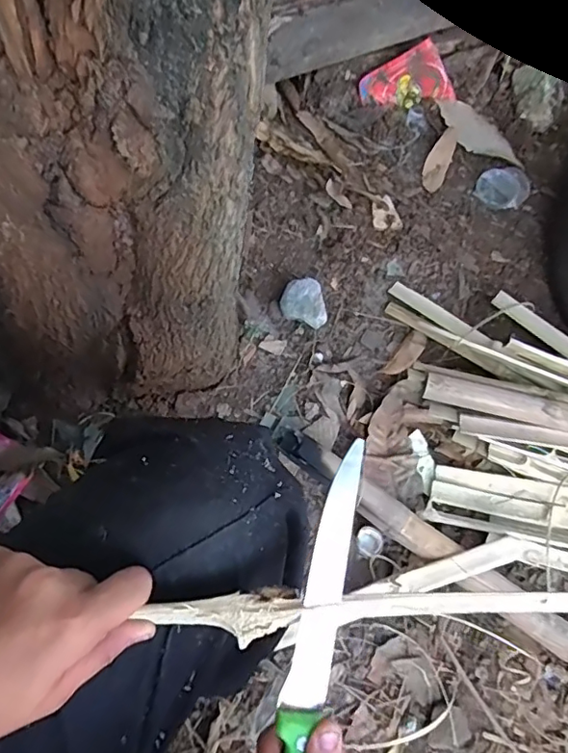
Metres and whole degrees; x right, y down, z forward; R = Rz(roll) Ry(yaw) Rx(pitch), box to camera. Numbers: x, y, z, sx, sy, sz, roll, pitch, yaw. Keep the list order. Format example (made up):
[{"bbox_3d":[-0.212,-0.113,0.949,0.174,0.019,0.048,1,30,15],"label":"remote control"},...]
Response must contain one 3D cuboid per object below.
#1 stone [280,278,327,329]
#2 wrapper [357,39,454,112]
[{"bbox_3d":[0.031,-0.114,0.873,0.069,0.040,0.078,0,69,-3],"label":"stone"},{"bbox_3d":[0.226,-0.549,1.019,0.163,0.024,0.103,-16,114,12],"label":"wrapper"}]

